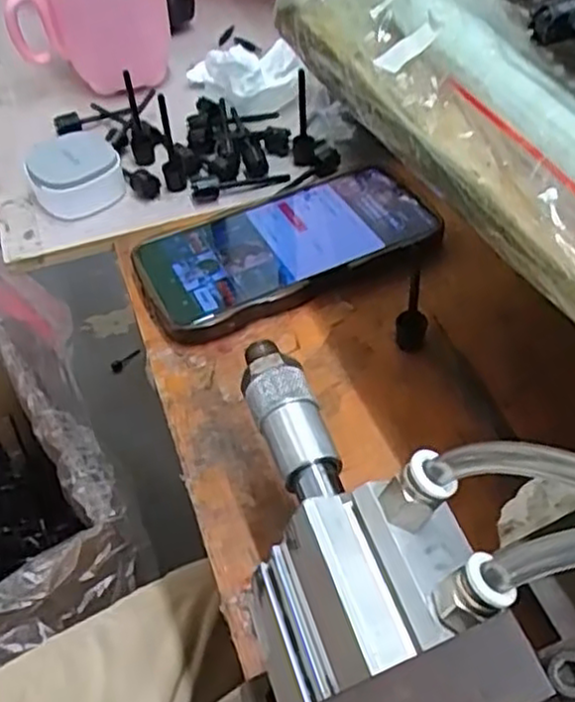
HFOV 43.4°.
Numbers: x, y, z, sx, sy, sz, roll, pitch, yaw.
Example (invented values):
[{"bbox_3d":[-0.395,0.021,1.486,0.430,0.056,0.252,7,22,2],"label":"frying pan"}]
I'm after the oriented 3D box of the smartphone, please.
[{"bbox_3d":[0.001,-0.060,0.403,0.165,0.012,0.080,-21,51,-14],"label":"smartphone"}]

